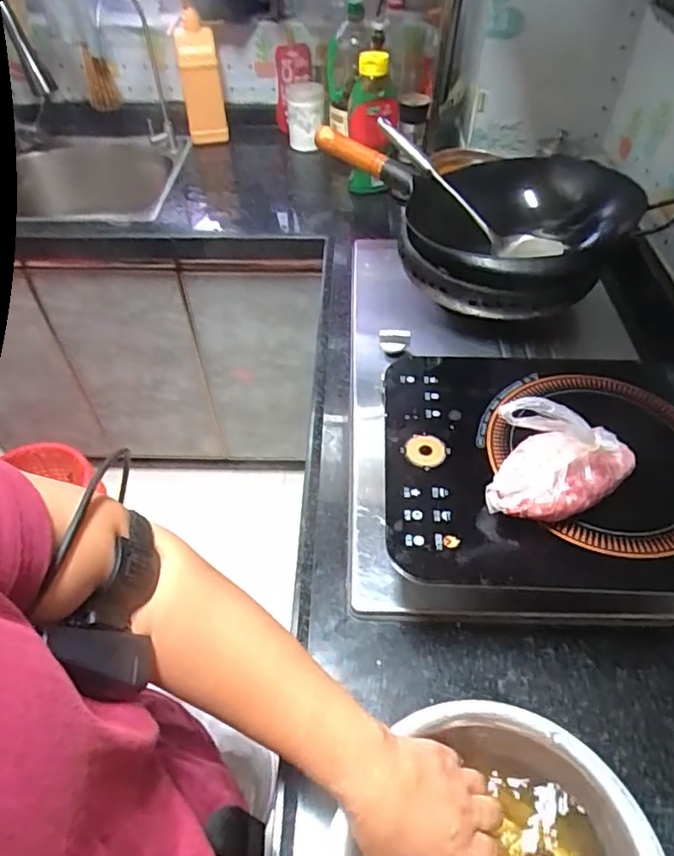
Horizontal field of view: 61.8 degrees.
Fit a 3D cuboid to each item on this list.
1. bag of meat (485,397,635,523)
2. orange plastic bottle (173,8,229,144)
[{"bbox_3d":[0.200,0.020,0.497,0.131,0.119,0.084,-29,54,-23],"label":"bag of meat"},{"bbox_3d":[-0.319,-0.812,1.320,0.099,0.257,0.100,-10,49,-8],"label":"orange plastic bottle"}]

